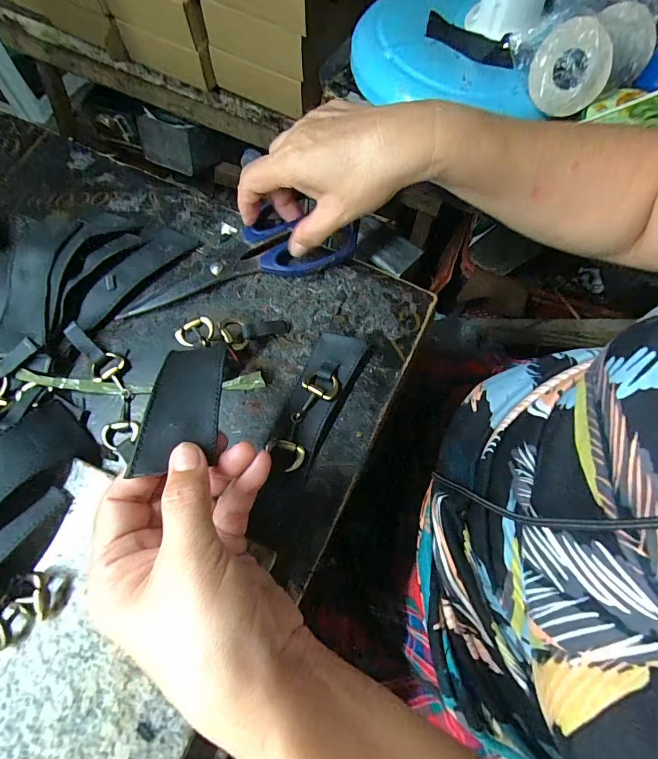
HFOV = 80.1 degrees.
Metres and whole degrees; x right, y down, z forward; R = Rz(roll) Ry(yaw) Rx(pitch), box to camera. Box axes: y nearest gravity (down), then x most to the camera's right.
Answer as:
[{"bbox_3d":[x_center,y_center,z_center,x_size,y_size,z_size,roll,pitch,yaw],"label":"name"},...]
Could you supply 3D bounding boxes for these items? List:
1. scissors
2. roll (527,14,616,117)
[{"bbox_3d":[-0.070,-0.096,0.311,0.189,0.013,0.053,-17,68,-4],"label":"scissors"},{"bbox_3d":[0.265,-0.341,0.432,0.029,0.083,0.078,-29,71,-13],"label":"roll"}]

